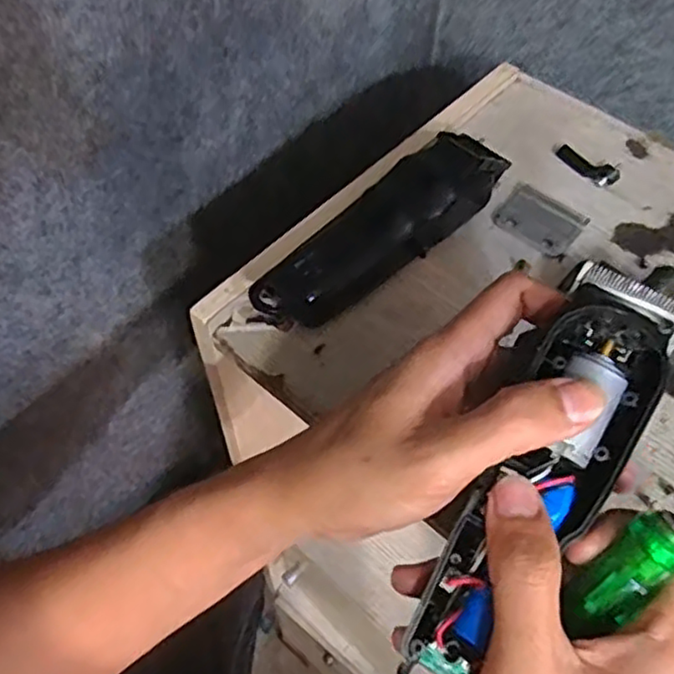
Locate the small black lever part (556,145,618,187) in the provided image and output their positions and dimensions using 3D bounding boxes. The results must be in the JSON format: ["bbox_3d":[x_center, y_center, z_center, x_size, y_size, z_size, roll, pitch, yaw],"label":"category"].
[{"bbox_3d":[0.160,-0.111,0.430,0.013,0.008,0.042,-35,65,-23],"label":"small black lever part"}]

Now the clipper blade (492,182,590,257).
[{"bbox_3d":[0.124,-0.072,0.411,0.049,0.005,0.042,36,61,19],"label":"clipper blade"}]

